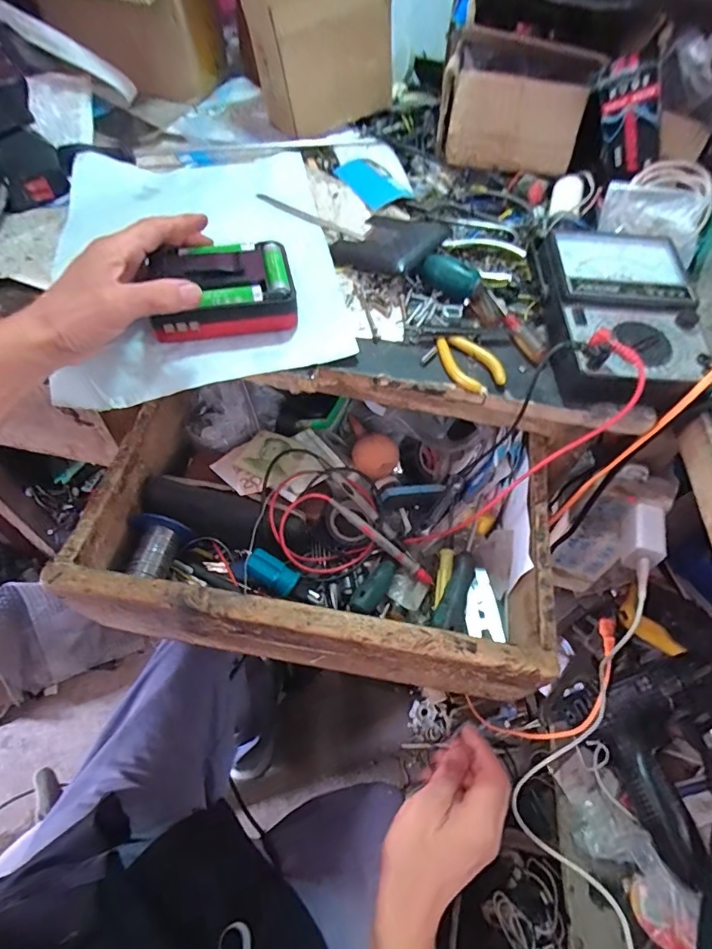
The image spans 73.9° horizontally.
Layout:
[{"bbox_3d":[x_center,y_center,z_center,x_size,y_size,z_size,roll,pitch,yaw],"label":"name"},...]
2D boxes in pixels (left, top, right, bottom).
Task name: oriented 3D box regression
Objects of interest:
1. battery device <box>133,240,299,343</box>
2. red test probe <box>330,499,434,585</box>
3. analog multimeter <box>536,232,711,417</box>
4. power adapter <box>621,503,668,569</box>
[{"bbox_3d":[-0.112,-0.157,0.397,0.114,0.042,0.082,-14,58,-13],"label":"battery device"},{"bbox_3d":[0.027,0.065,0.465,0.127,0.016,0.016,40,59,-7],"label":"red test probe"},{"bbox_3d":[0.219,-0.133,0.400,0.114,0.052,0.166,7,55,1],"label":"analog multimeter"},{"bbox_3d":[0.276,0.060,0.460,0.032,0.035,0.055,14,56,6],"label":"power adapter"}]

